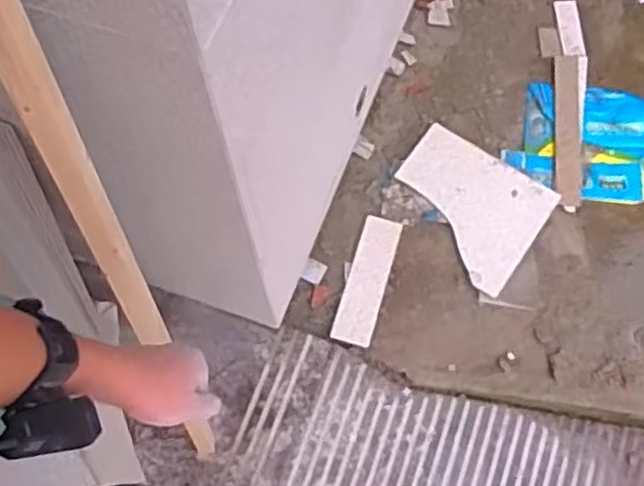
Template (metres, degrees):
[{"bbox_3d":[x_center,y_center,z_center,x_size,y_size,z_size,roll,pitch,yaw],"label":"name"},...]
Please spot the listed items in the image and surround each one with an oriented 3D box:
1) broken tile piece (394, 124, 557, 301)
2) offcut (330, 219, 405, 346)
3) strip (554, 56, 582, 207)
[{"bbox_3d":[0.320,-0.085,1.636,0.332,0.020,0.288,33,72,14],"label":"broken tile piece"},{"bbox_3d":[0.095,0.077,1.545,0.082,0.011,0.300,14,63,10],"label":"offcut"},{"bbox_3d":[0.581,-0.275,1.726,0.056,0.007,0.403,5,66,4],"label":"strip"}]

